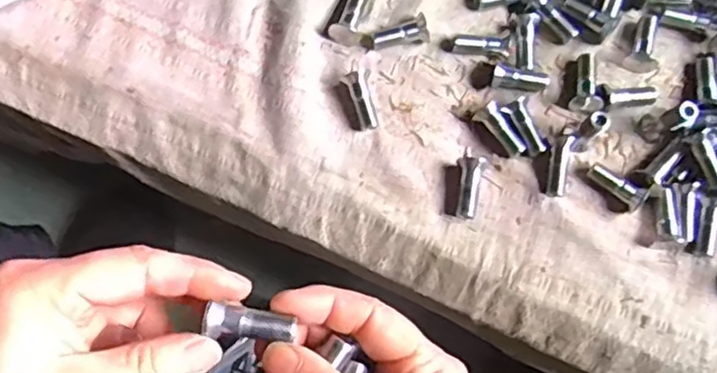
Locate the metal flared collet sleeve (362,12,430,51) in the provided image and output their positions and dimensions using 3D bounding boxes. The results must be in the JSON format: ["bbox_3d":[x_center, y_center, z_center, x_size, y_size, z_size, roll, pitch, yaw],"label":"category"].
[{"bbox_3d":[0.023,-0.092,0.404,0.040,0.013,0.014,-16,79,-6],"label":"metal flared collet sleeve"}]

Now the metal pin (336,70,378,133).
[{"bbox_3d":[-0.001,-0.050,0.392,0.015,0.014,0.032,-20,80,-7],"label":"metal pin"}]

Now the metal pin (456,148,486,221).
[{"bbox_3d":[0.066,-0.003,0.391,0.015,0.011,0.044,15,78,1],"label":"metal pin"}]

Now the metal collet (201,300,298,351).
[{"bbox_3d":[-0.041,0.054,0.252,0.035,0.010,0.014,5,75,-4],"label":"metal collet"}]

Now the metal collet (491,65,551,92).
[{"bbox_3d":[0.100,-0.066,0.406,0.035,0.009,0.013,5,78,-2],"label":"metal collet"}]

